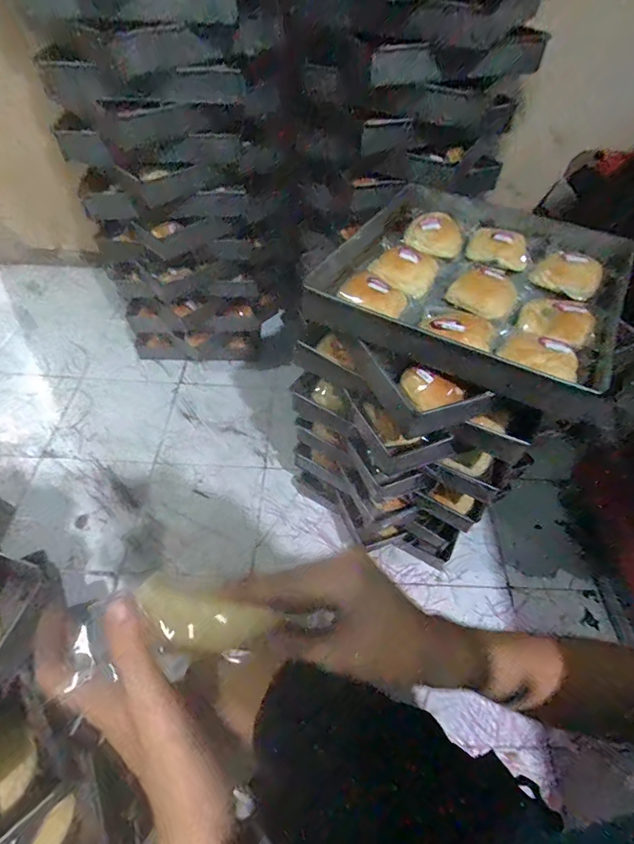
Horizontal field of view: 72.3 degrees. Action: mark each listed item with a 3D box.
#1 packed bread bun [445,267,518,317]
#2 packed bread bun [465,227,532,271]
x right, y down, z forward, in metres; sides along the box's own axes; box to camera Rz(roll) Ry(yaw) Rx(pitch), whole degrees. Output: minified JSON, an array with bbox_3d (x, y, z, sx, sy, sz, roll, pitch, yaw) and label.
[{"bbox_3d":[0.267,-0.207,0.690,0.100,0.037,0.080,38,59,23],"label":"packed bread bun"},{"bbox_3d":[0.325,-0.309,0.772,0.112,0.047,0.062,31,56,20],"label":"packed bread bun"}]

